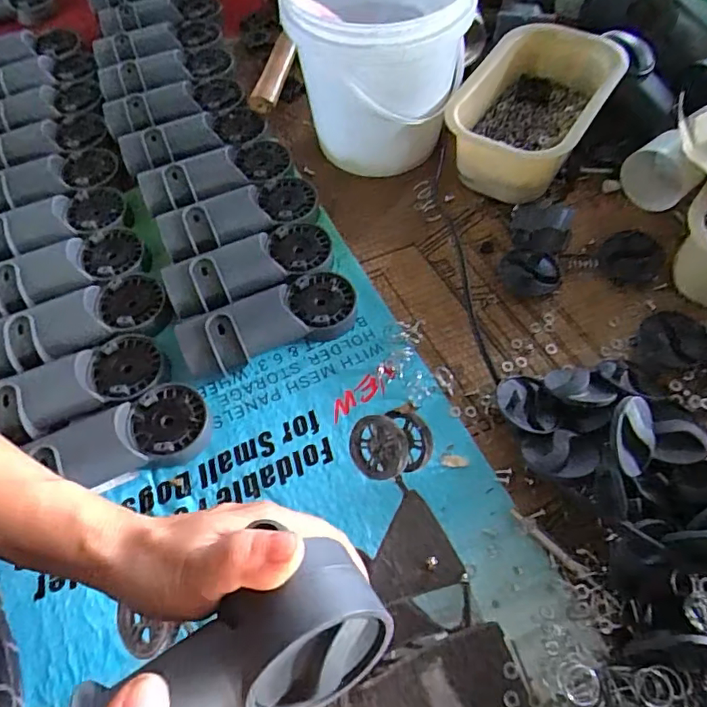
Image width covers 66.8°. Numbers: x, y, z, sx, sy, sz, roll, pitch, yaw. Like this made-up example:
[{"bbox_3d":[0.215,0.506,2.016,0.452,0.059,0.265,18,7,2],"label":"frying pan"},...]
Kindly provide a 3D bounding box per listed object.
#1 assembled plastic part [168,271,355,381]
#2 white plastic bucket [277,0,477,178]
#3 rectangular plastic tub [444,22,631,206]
[{"bbox_3d":[-0.075,-0.029,0.488,0.159,0.042,0.059,-24,62,-9],"label":"assembled plastic part"},{"bbox_3d":[0.027,-0.294,0.560,0.175,0.178,0.166,0,61,4],"label":"white plastic bucket"},{"bbox_3d":[0.186,-0.249,0.574,0.130,0.085,0.198,28,66,18],"label":"rectangular plastic tub"}]

